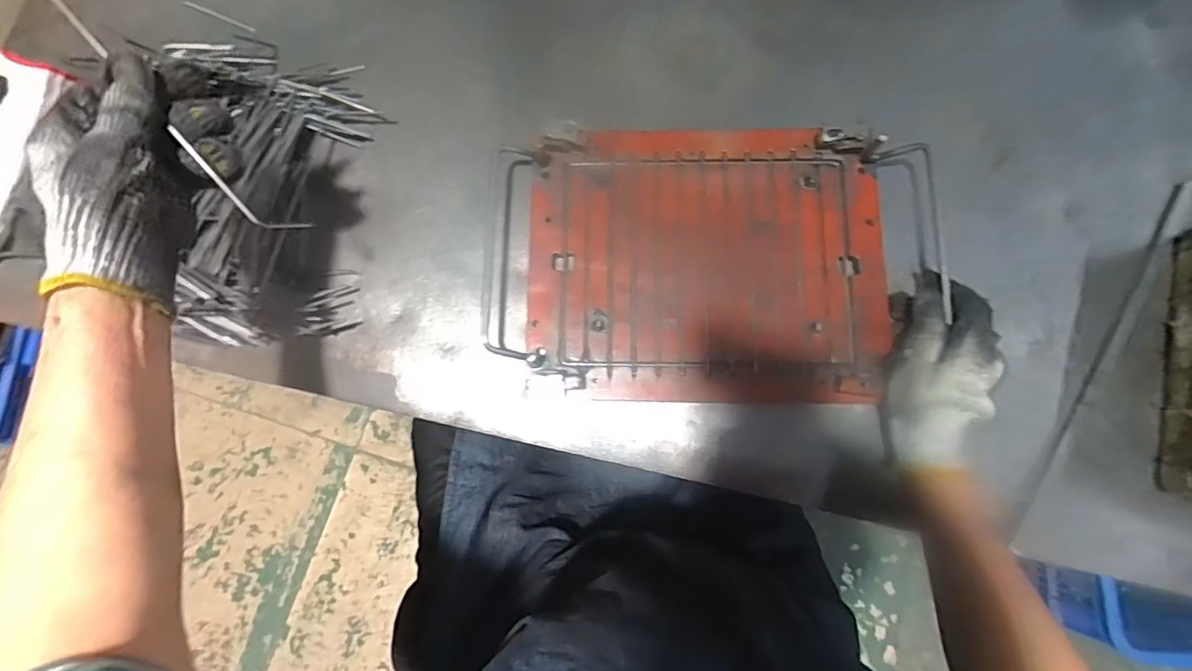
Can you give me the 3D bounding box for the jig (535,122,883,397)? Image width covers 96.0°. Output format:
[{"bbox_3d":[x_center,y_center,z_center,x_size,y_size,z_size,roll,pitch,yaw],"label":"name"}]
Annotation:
[{"bbox_3d":[0.093,-0.064,0.466,0.296,0.031,0.237,1,77,1],"label":"jig"}]

